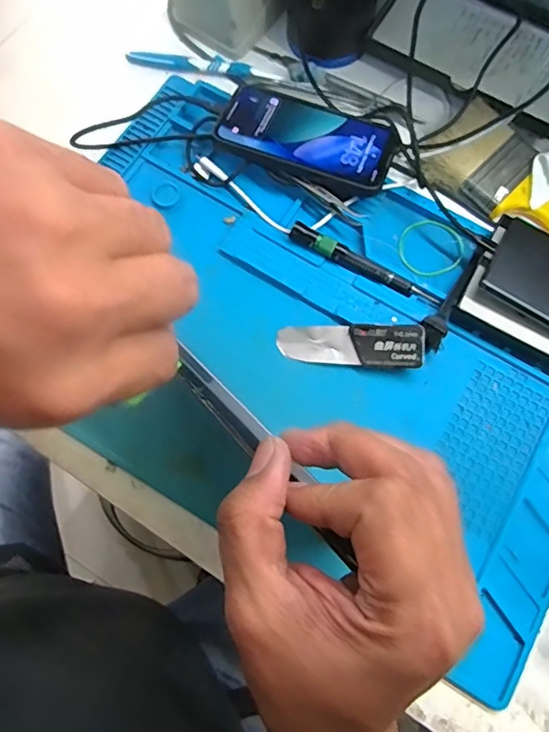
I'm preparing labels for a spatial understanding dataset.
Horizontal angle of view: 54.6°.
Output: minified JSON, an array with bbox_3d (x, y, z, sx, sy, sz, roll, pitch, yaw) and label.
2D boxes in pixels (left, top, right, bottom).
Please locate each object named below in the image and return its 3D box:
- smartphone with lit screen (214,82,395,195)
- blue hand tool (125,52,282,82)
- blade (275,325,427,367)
[{"bbox_3d":[0.029,-0.196,0.453,0.146,0.010,0.075,20,67,5],"label":"smartphone with lit screen"},{"bbox_3d":[-0.066,-0.278,0.494,0.144,0.015,0.019,10,73,1],"label":"blue hand tool"},{"bbox_3d":[0.059,-0.016,0.414,0.111,0.004,0.031,2,89,10],"label":"blade"}]

